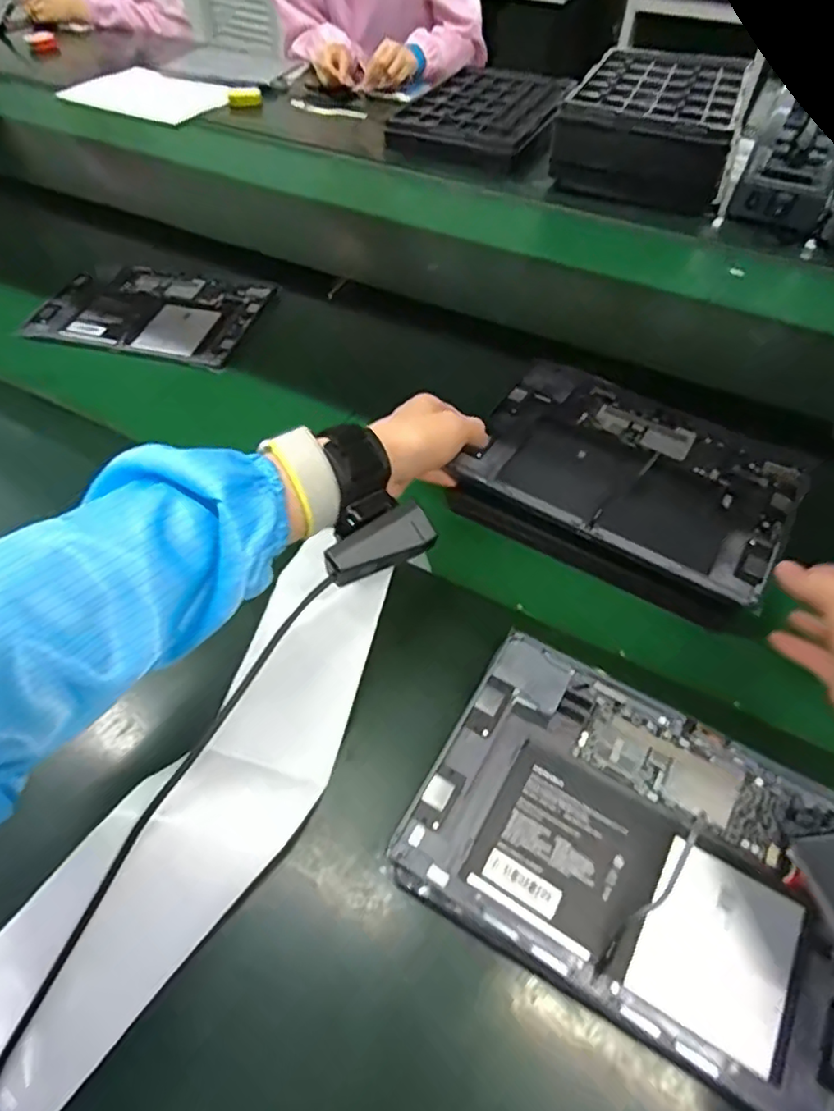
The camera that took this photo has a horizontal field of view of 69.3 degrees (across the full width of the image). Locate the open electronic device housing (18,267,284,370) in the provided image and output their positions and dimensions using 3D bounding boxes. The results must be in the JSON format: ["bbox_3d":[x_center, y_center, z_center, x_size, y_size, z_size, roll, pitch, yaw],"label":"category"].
[{"bbox_3d":[-0.314,-0.289,0.715,0.257,0.017,0.151,13,56,8],"label":"open electronic device housing"}]

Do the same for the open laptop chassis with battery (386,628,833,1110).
[{"bbox_3d":[0.132,0.168,0.347,0.250,0.013,0.170,26,61,17],"label":"open laptop chassis with battery"}]

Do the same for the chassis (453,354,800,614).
[{"bbox_3d":[0.177,-0.072,0.500,0.247,0.015,0.167,27,56,17],"label":"chassis"}]

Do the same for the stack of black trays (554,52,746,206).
[{"bbox_3d":[0.373,-0.665,0.931,0.244,0.102,0.317,23,58,15],"label":"stack of black trays"}]

